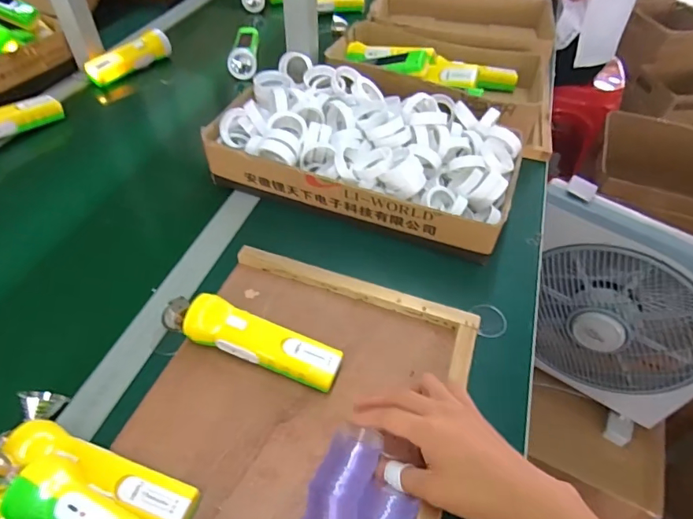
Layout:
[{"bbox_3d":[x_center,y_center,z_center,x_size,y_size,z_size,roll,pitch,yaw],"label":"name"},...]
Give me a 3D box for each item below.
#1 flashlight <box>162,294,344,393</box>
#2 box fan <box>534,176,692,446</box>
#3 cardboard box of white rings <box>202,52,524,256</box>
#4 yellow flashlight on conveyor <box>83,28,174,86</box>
[{"bbox_3d":[-0.106,0.083,0.484,0.205,0.050,0.046,18,51,13],"label":"flashlight"},{"bbox_3d":[0.462,0.099,0.801,0.355,0.385,0.107,35,57,25],"label":"box fan"},{"bbox_3d":[0.032,-0.159,0.666,0.413,0.109,0.234,16,51,11],"label":"cardboard box of white rings"},{"bbox_3d":[-0.426,-0.397,0.899,0.059,0.047,0.170,26,53,19],"label":"yellow flashlight on conveyor"}]

